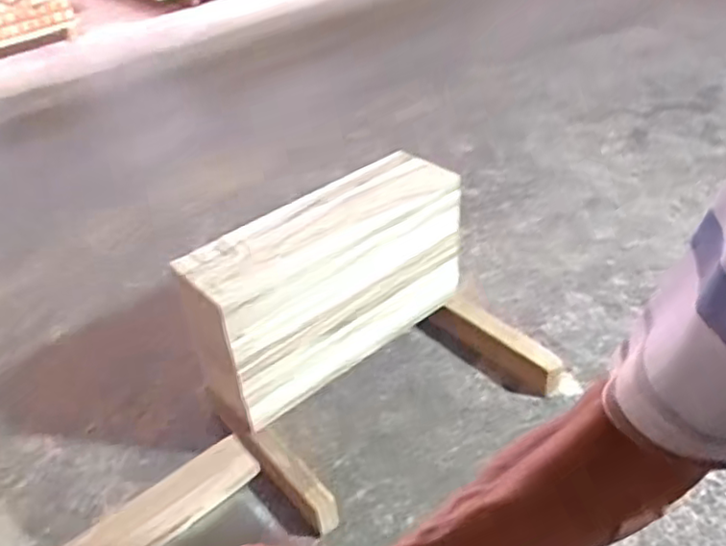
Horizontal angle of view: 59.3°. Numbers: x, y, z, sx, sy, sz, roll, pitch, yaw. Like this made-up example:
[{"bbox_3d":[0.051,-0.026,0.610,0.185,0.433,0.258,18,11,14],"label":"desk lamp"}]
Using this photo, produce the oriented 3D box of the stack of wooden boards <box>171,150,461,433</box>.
[{"bbox_3d":[-0.062,0.025,1.511,0.694,0.408,0.166,-27,43,-27],"label":"stack of wooden boards"}]

